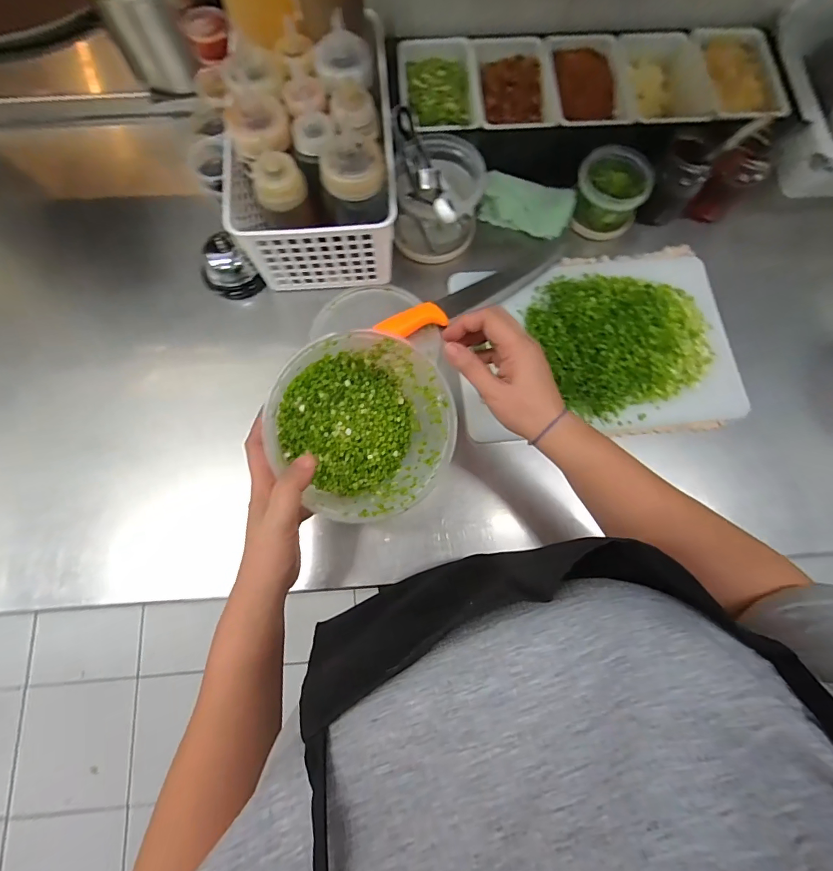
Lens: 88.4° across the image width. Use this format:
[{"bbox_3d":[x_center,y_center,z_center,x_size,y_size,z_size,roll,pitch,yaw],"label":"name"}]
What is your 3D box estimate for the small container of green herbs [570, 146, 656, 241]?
[{"bbox_3d":[0.241,-0.304,0.537,0.086,0.071,0.077,18,75,4],"label":"small container of green herbs"}]

